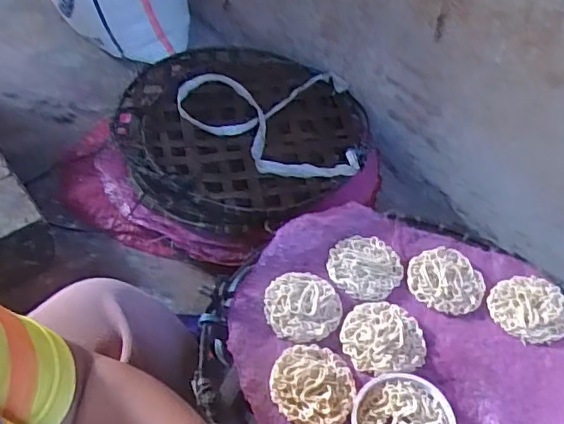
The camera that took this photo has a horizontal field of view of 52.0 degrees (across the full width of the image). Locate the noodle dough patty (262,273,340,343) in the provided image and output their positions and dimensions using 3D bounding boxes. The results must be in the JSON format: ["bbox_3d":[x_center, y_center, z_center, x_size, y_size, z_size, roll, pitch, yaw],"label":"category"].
[{"bbox_3d":[0.021,0.092,0.573,0.074,0.008,0.074,2,47,-2],"label":"noodle dough patty"}]

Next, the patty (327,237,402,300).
[{"bbox_3d":[0.089,0.057,0.608,0.071,0.009,0.075,2,47,-2],"label":"patty"}]

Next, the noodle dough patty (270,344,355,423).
[{"bbox_3d":[0.028,0.155,0.521,0.073,0.007,0.078,2,47,-2],"label":"noodle dough patty"}]

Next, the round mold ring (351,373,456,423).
[{"bbox_3d":[0.106,0.182,0.500,0.092,0.012,0.089,2,47,-2],"label":"round mold ring"}]

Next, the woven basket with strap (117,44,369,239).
[{"bbox_3d":[-0.077,-0.141,0.961,0.385,0.065,0.424,-33,57,-29],"label":"woven basket with strap"}]

